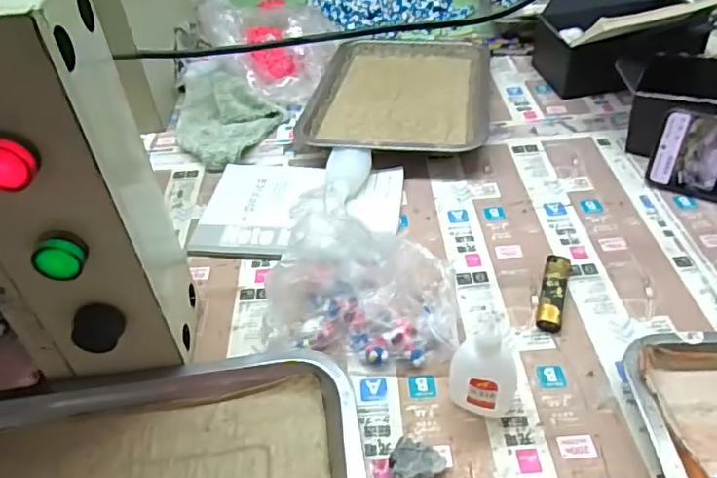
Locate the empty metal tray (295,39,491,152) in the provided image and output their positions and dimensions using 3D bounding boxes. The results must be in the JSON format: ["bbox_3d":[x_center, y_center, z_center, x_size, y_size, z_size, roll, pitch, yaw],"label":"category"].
[{"bbox_3d":[0.057,-0.187,0.730,0.212,0.028,0.296,4,43,10],"label":"empty metal tray"}]

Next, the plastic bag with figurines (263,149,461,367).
[{"bbox_3d":[0.002,0.018,0.436,0.144,0.122,0.099,1,42,6],"label":"plastic bag with figurines"}]

